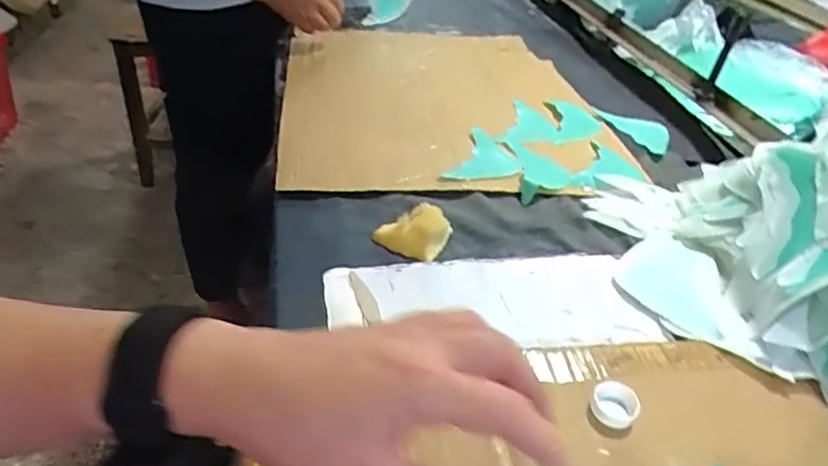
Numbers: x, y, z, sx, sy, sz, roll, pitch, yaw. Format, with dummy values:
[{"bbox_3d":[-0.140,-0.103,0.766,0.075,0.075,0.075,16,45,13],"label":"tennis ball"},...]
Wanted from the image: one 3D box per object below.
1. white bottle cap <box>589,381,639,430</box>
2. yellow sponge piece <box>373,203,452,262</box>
[{"bbox_3d":[0.148,0.127,0.438,0.032,0.013,0.033,4,36,-3],"label":"white bottle cap"},{"bbox_3d":[-0.001,-0.002,0.607,0.077,0.040,0.056,5,36,-1],"label":"yellow sponge piece"}]

